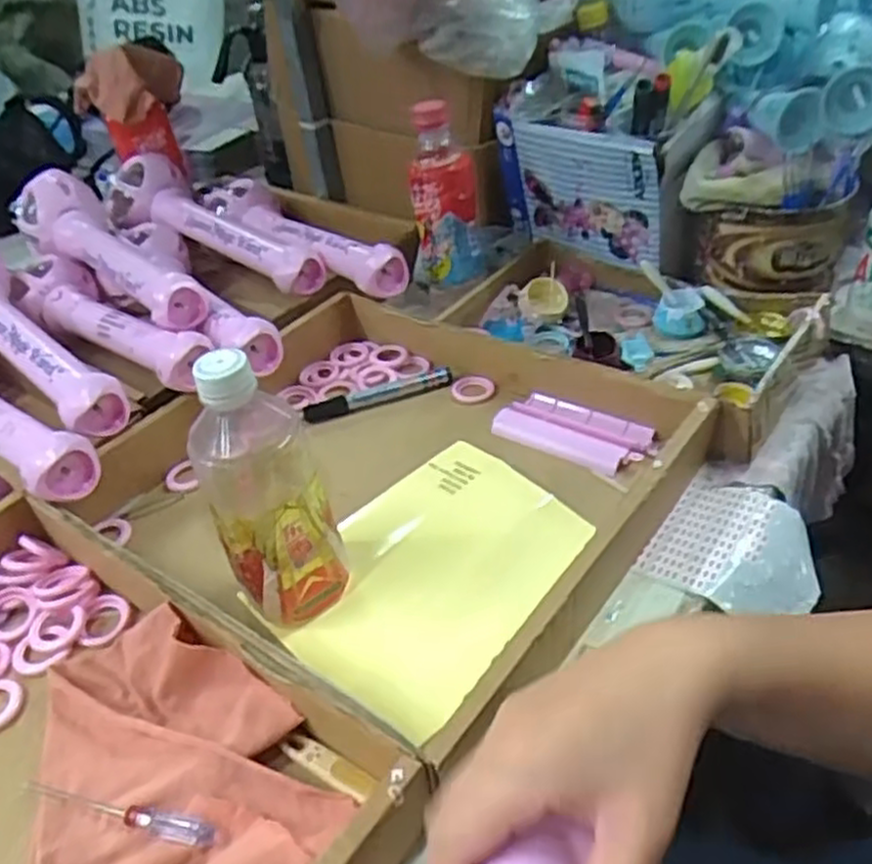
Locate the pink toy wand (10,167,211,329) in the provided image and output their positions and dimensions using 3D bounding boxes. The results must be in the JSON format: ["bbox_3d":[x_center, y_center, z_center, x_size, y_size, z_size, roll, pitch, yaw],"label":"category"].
[{"bbox_3d":[-0.324,-0.179,0.750,0.080,0.061,0.331,-30,44,-27],"label":"pink toy wand"}]

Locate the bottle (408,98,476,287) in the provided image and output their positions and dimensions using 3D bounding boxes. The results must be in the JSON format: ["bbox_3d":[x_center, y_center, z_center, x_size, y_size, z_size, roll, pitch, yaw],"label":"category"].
[{"bbox_3d":[0.008,-0.216,0.733,0.064,0.168,0.051,-4,38,3],"label":"bottle"}]

